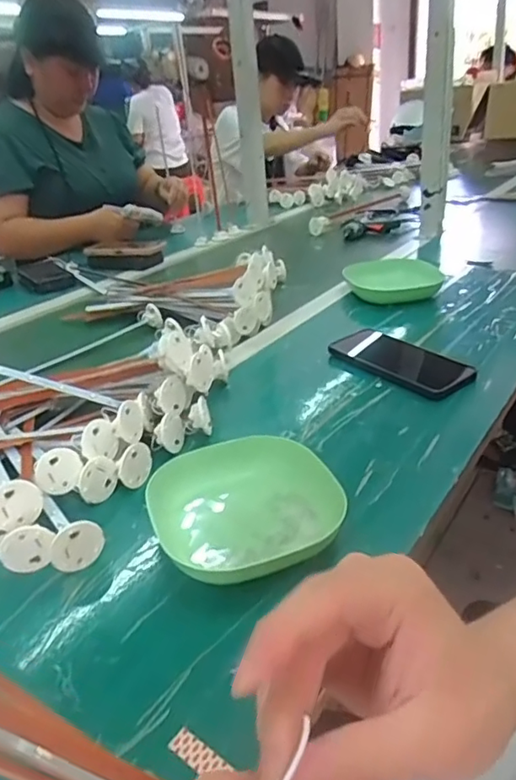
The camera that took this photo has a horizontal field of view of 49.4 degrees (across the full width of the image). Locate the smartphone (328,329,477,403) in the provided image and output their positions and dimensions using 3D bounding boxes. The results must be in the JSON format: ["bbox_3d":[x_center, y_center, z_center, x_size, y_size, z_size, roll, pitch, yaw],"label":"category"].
[{"bbox_3d":[0.166,-0.035,0.646,0.081,0.013,0.160,-30,39,-31],"label":"smartphone"}]

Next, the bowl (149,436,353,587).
[{"bbox_3d":[-0.009,0.088,0.436,0.139,0.028,0.133,-14,29,-15],"label":"bowl"}]

